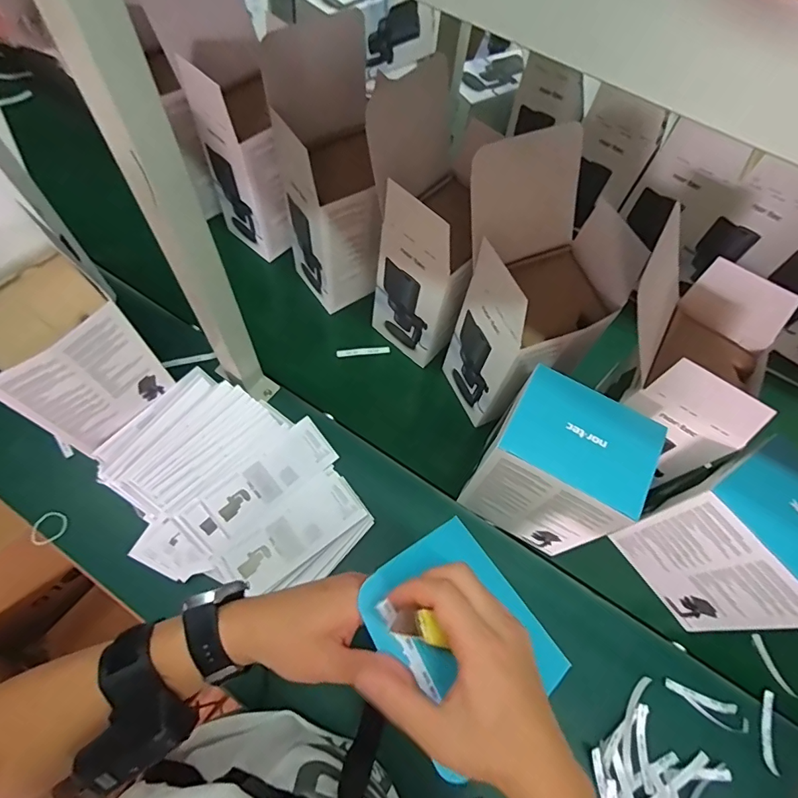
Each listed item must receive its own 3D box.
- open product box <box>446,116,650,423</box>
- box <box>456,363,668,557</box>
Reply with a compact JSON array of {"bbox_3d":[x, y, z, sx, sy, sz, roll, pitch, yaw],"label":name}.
[{"bbox_3d":[0.174,-0.133,0.611,0.180,0.326,0.168,-22,64,-13],"label":"open product box"},{"bbox_3d":[0.183,0.088,0.562,0.144,0.209,0.114,27,64,13],"label":"box"}]

